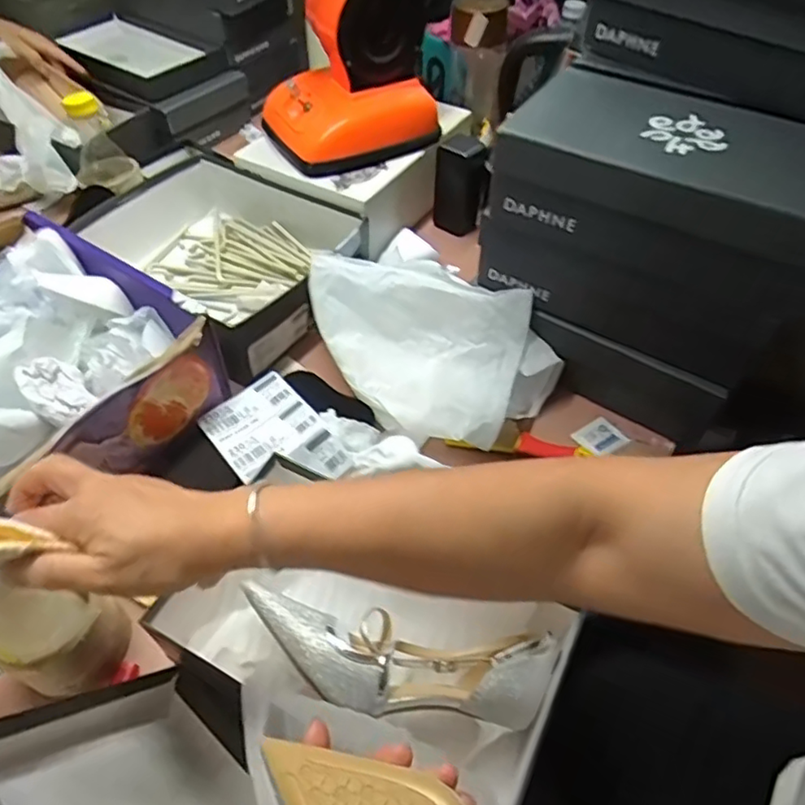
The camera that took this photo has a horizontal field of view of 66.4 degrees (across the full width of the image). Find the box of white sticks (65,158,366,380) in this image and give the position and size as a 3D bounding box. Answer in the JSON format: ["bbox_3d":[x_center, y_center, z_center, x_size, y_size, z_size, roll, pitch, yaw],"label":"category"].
[{"bbox_3d":[-0.245,-0.205,0.830,0.366,0.094,0.267,33,58,23],"label":"box of white sticks"}]

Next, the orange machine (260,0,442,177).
[{"bbox_3d":[-0.070,-0.444,0.803,0.211,0.204,0.153,-23,55,-18],"label":"orange machine"}]

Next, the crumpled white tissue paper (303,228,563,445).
[{"bbox_3d":[0.021,-0.074,0.694,0.273,0.103,0.180,35,59,25],"label":"crumpled white tissue paper"}]

